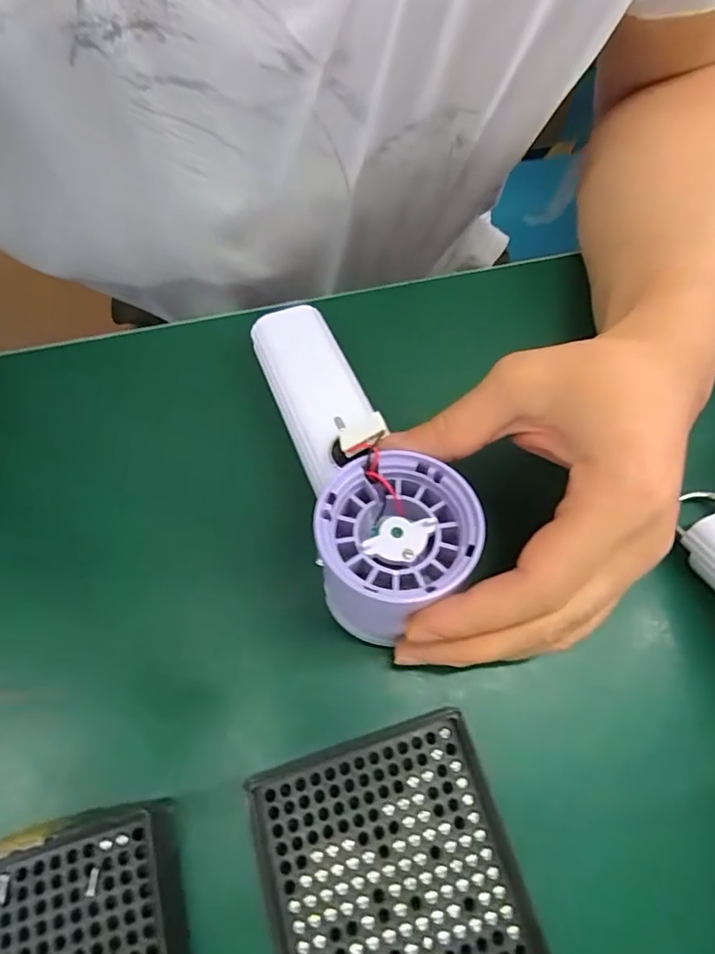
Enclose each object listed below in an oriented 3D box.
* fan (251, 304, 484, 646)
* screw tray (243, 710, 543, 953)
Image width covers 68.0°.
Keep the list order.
[{"bbox_3d":[-0.006,-0.014,0.240,0.060,0.040,0.166,-21,57,-9],"label":"fan"},{"bbox_3d":[0.019,0.163,0.180,0.085,0.013,0.134,-16,67,-7],"label":"screw tray"}]

